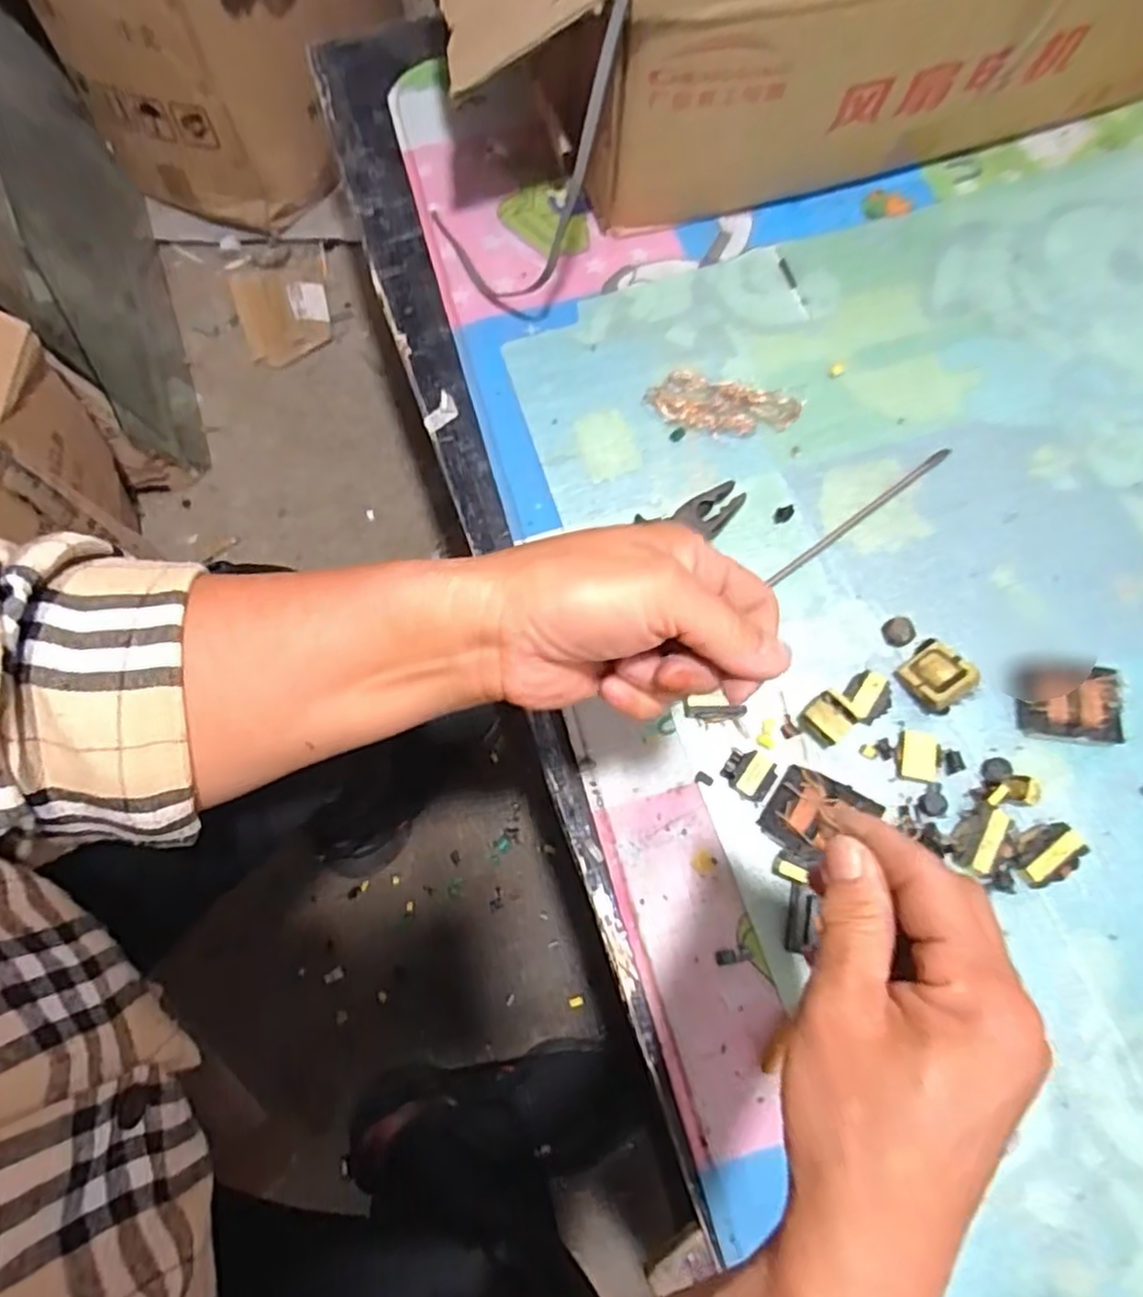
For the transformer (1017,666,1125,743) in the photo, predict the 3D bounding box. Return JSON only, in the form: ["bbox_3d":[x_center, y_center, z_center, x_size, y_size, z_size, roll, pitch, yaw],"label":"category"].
[{"bbox_3d":[0.325,0.035,0.471,0.059,0.014,0.048,6,71,4],"label":"transformer"}]

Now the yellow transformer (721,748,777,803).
[{"bbox_3d":[0.115,0.081,0.467,0.032,0.014,0.030,32,75,13],"label":"yellow transformer"}]

